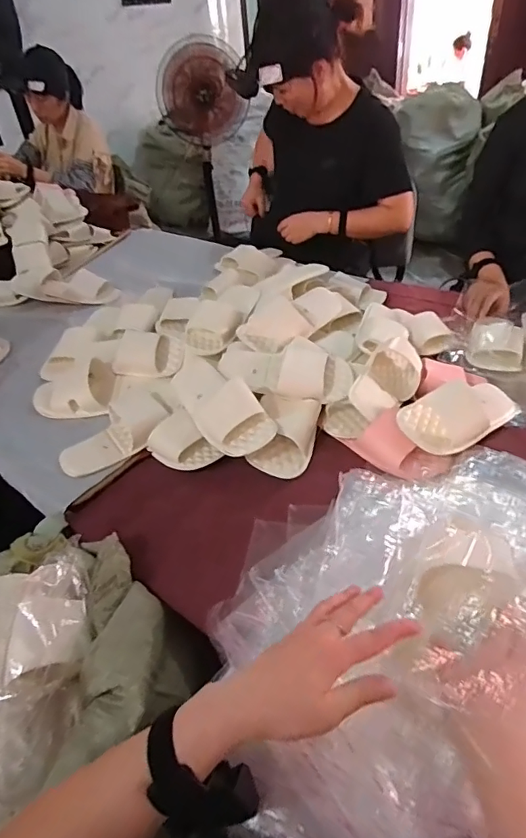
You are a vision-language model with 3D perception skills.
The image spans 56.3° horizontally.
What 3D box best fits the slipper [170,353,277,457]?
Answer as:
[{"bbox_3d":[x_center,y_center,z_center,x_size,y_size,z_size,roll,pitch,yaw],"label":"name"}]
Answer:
[{"bbox_3d":[-0.085,-0.039,0.829,0.093,0.065,0.262,-26,43,-22],"label":"slipper"}]

